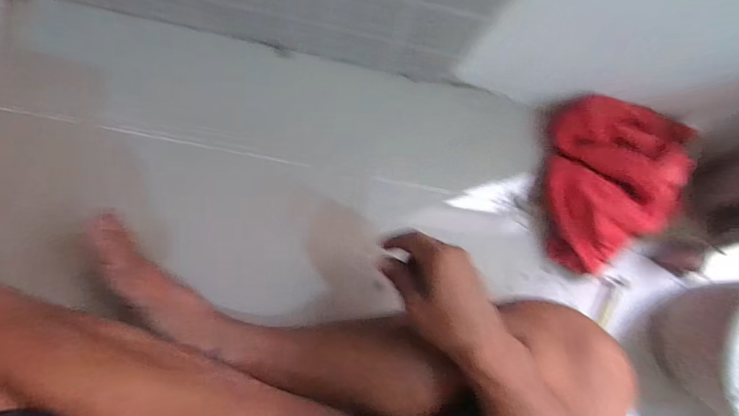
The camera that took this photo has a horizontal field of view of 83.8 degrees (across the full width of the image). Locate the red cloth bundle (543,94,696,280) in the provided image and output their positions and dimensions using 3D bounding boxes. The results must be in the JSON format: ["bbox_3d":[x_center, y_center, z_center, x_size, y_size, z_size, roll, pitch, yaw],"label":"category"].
[{"bbox_3d":[0.351,-0.025,0.565,0.202,0.090,0.232,5,84,-7],"label":"red cloth bundle"}]

